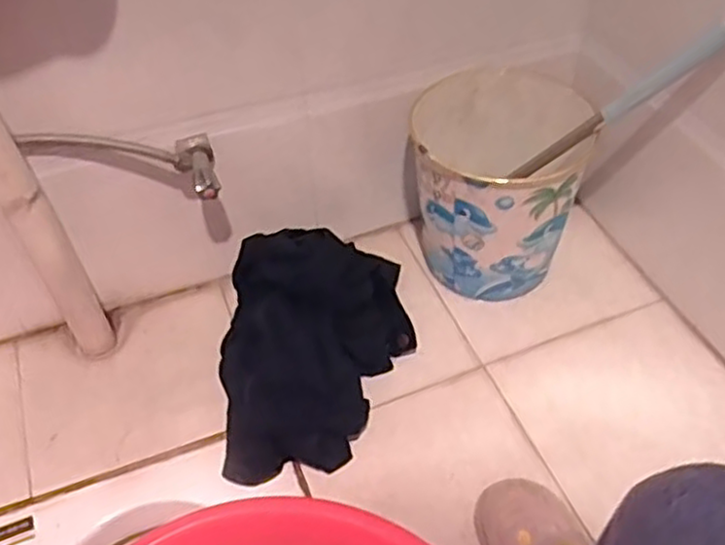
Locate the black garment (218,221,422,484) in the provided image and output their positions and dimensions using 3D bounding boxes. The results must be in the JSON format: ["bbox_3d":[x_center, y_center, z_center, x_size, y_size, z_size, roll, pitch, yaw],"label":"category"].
[{"bbox_3d":[-0.059,0.085,0.918,0.246,0.203,0.282,2,48,2],"label":"black garment"}]

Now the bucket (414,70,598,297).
[{"bbox_3d":[0.199,-0.117,1.059,0.225,0.273,0.244,0,48,0],"label":"bucket"}]

